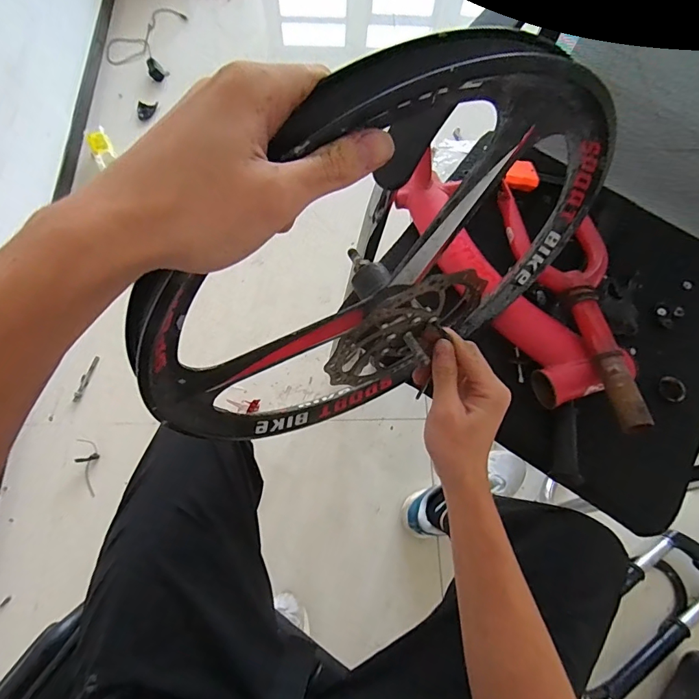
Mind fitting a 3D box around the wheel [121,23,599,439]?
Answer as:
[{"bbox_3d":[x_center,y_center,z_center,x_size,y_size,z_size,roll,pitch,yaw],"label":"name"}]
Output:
[{"bbox_3d":[0.031,-0.039,0.366,0.394,0.391,0.092,-36,76,-11],"label":"wheel"}]

